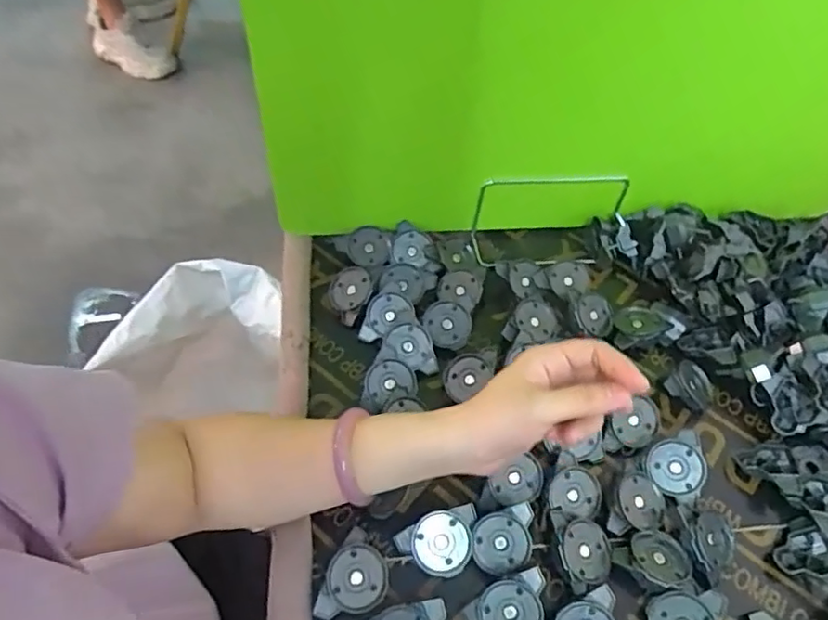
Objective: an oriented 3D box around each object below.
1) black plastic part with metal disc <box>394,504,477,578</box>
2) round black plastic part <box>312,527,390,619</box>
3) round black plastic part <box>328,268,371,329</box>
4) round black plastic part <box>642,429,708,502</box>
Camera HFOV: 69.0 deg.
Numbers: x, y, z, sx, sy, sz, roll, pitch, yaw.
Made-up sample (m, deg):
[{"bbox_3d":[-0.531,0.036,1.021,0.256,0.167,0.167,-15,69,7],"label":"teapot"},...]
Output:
[{"bbox_3d":[0.018,0.172,0.445,0.060,0.011,0.045,-10,81,-5],"label":"black plastic part with metal disc"},{"bbox_3d":[-0.040,0.191,0.428,0.042,0.024,0.062,17,55,9],"label":"round black plastic part"},{"bbox_3d":[-0.060,-0.016,0.576,0.046,0.018,0.048,-45,63,3],"label":"round black plastic part"},{"bbox_3d":[0.214,0.128,0.486,0.048,0.009,0.048,-4,76,16],"label":"round black plastic part"}]

